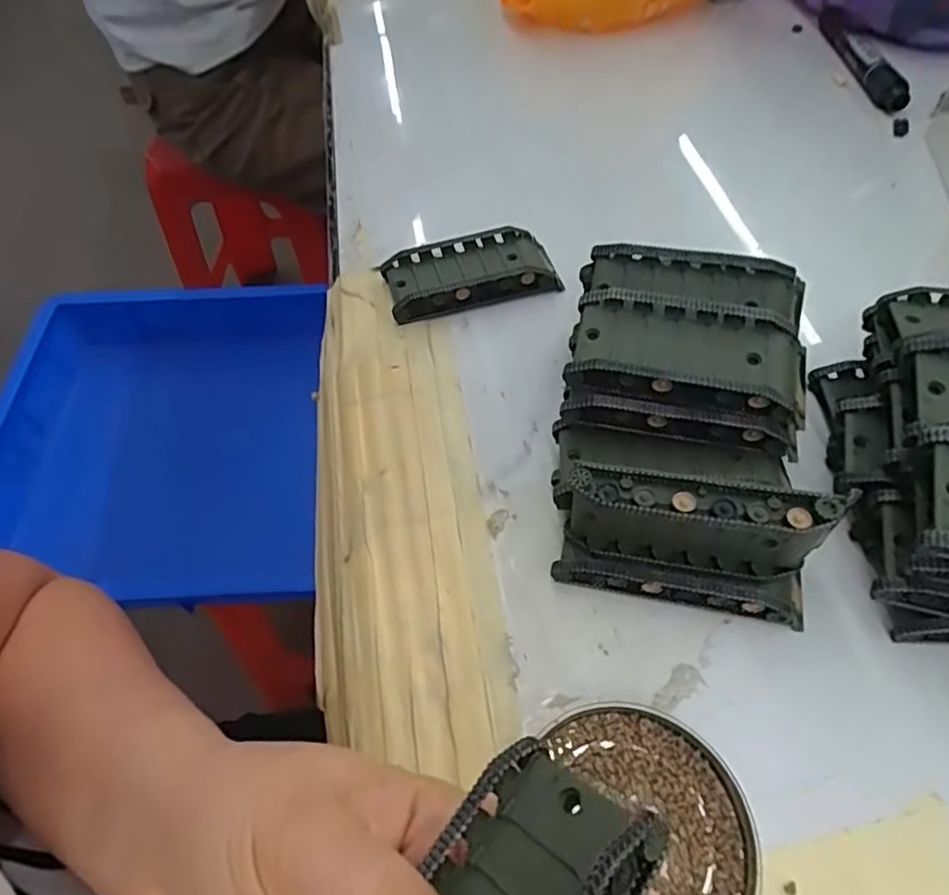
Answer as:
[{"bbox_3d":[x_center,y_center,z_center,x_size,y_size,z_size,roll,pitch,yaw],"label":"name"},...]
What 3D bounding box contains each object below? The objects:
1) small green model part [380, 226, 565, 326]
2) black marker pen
[{"bbox_3d":[-0.002,-0.101,0.361,0.095,0.019,0.043,-13,56,-5],"label":"small green model part"},{"bbox_3d":[0.298,-0.304,0.485,0.023,0.016,0.151,-3,55,2],"label":"black marker pen"}]

